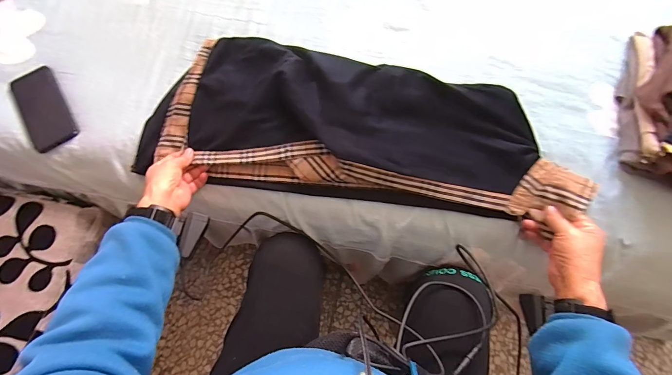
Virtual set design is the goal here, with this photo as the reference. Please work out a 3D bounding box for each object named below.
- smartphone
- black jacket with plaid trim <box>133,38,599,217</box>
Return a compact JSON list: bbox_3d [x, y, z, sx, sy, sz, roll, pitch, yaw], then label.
[{"bbox_3d":[-0.531,-0.142,0.588,0.079,0.008,0.164,-32,76,-8],"label":"smartphone"},{"bbox_3d":[0.021,-0.104,0.537,0.686,0.062,0.241,11,71,8],"label":"black jacket with plaid trim"}]

